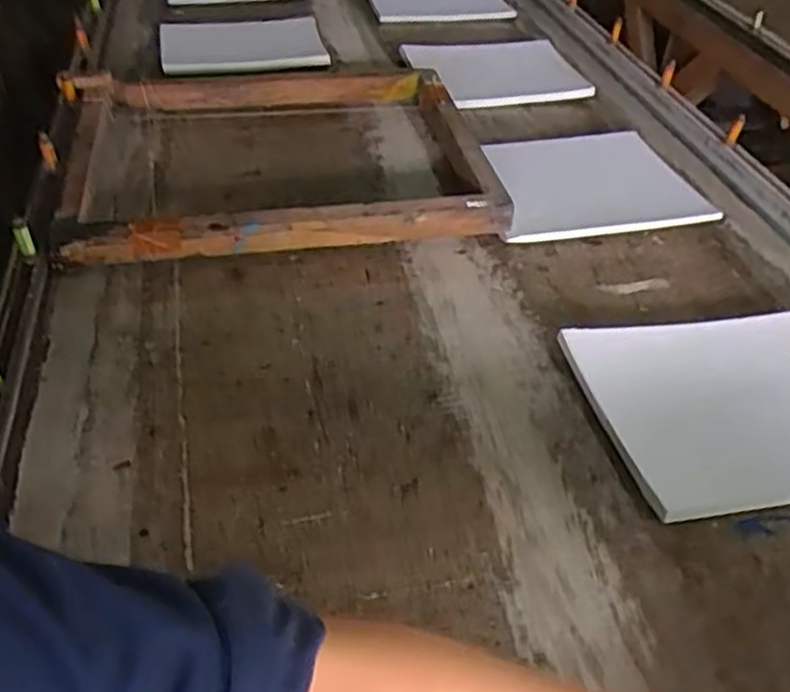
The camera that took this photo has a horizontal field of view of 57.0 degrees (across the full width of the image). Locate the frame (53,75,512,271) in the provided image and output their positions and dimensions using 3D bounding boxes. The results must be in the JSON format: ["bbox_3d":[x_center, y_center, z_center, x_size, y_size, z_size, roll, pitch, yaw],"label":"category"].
[{"bbox_3d":[-0.160,-0.255,0.940,0.522,0.054,0.431,-6,43,-10],"label":"frame"}]

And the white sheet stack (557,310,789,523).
[{"bbox_3d":[0.311,0.053,0.662,0.266,0.032,0.210,-6,43,-10],"label":"white sheet stack"}]

